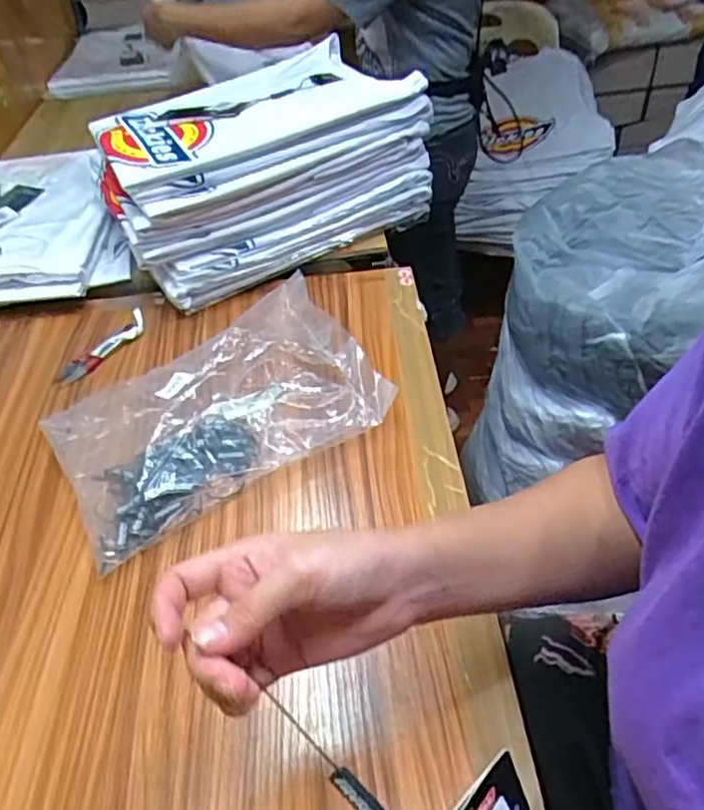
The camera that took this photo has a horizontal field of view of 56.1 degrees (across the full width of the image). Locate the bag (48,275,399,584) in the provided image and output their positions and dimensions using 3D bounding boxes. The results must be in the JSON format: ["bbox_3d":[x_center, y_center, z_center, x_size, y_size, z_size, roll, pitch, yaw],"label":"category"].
[{"bbox_3d":[-0.120,0.000,0.581,0.264,0.065,0.173,-27,47,-20],"label":"bag"}]

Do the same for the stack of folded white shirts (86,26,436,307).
[{"bbox_3d":[-0.113,-0.290,0.820,0.353,0.156,0.268,-22,45,-16],"label":"stack of folded white shirts"}]

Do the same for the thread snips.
[{"bbox_3d":[-0.262,-0.065,0.704,0.036,0.010,0.126,20,49,25],"label":"thread snips"}]

